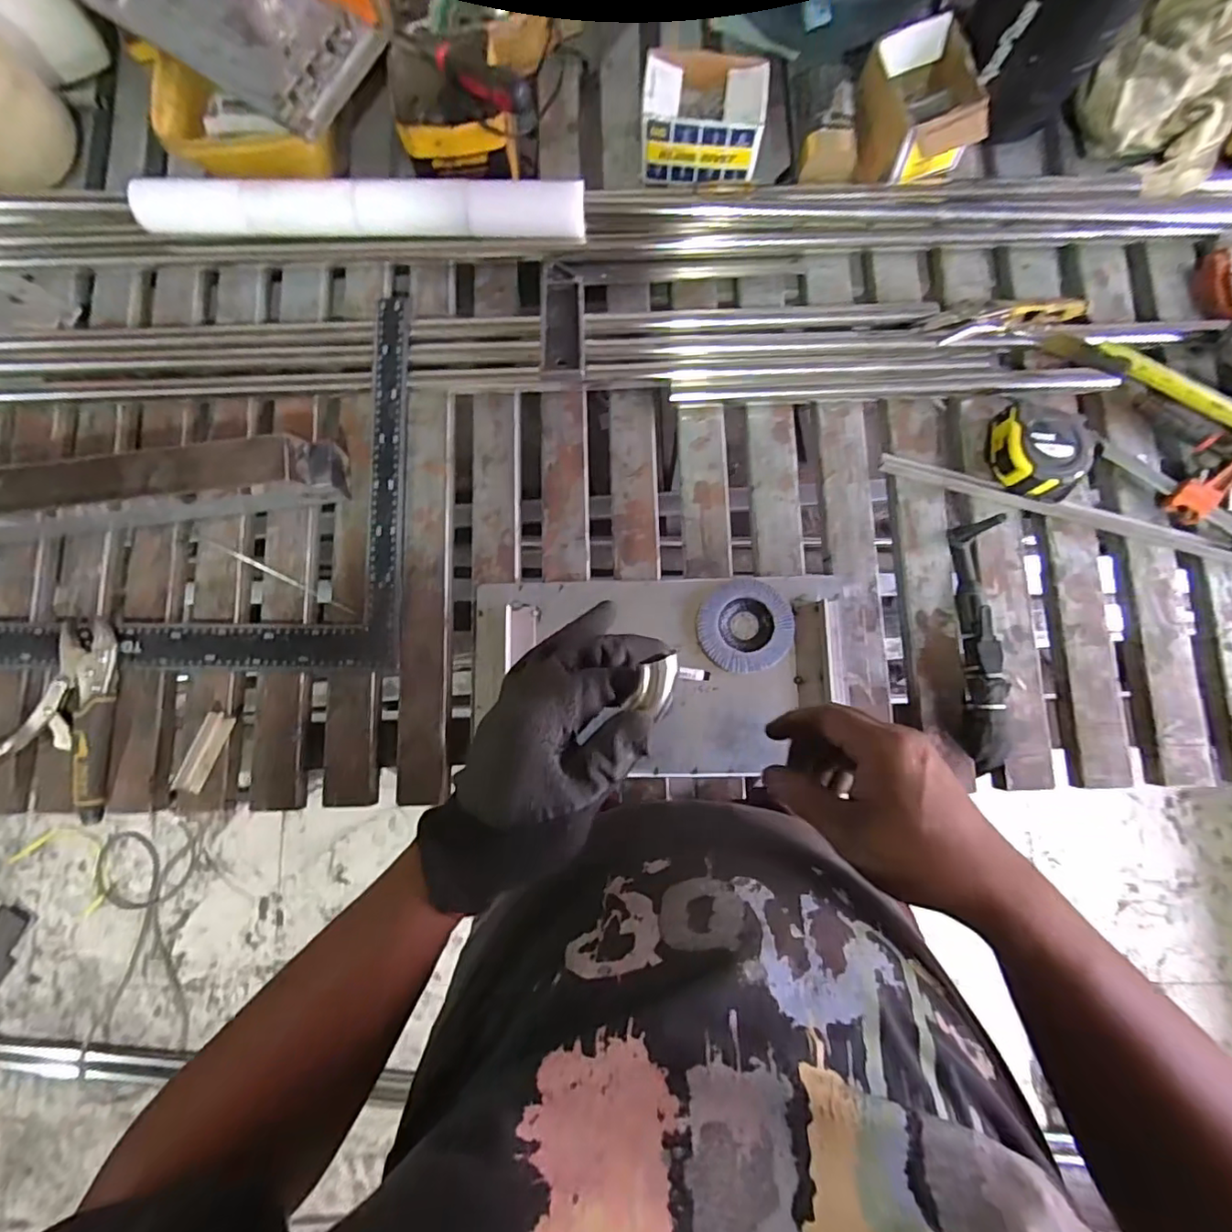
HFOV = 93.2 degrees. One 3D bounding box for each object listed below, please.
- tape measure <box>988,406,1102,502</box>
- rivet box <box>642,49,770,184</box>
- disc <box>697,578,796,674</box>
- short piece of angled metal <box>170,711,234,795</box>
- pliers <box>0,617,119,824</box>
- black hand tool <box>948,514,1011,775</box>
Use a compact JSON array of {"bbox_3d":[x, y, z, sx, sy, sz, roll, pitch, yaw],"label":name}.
[{"bbox_3d":[0.441,-0.171,0.601,0.086,0.050,0.097,0,83,3],"label":"tape measure"},{"bbox_3d":[0.093,-0.544,0.643,0.135,0.077,0.084,5,83,4],"label":"rivet box"},{"bbox_3d":[0.134,0.010,0.602,0.094,0.016,0.094,0,83,3],"label":"disc"},{"bbox_3d":[-0.428,0.141,0.605,0.026,0.014,0.083,22,85,6],"label":"short piece of angled metal"},{"bbox_3d":[-0.599,0.105,0.611,0.145,0.022,0.202,5,83,4],"label":"pliers"},{"bbox_3d":[0.372,0.037,0.588,0.042,0.030,0.250,0,83,3],"label":"black hand tool"}]

